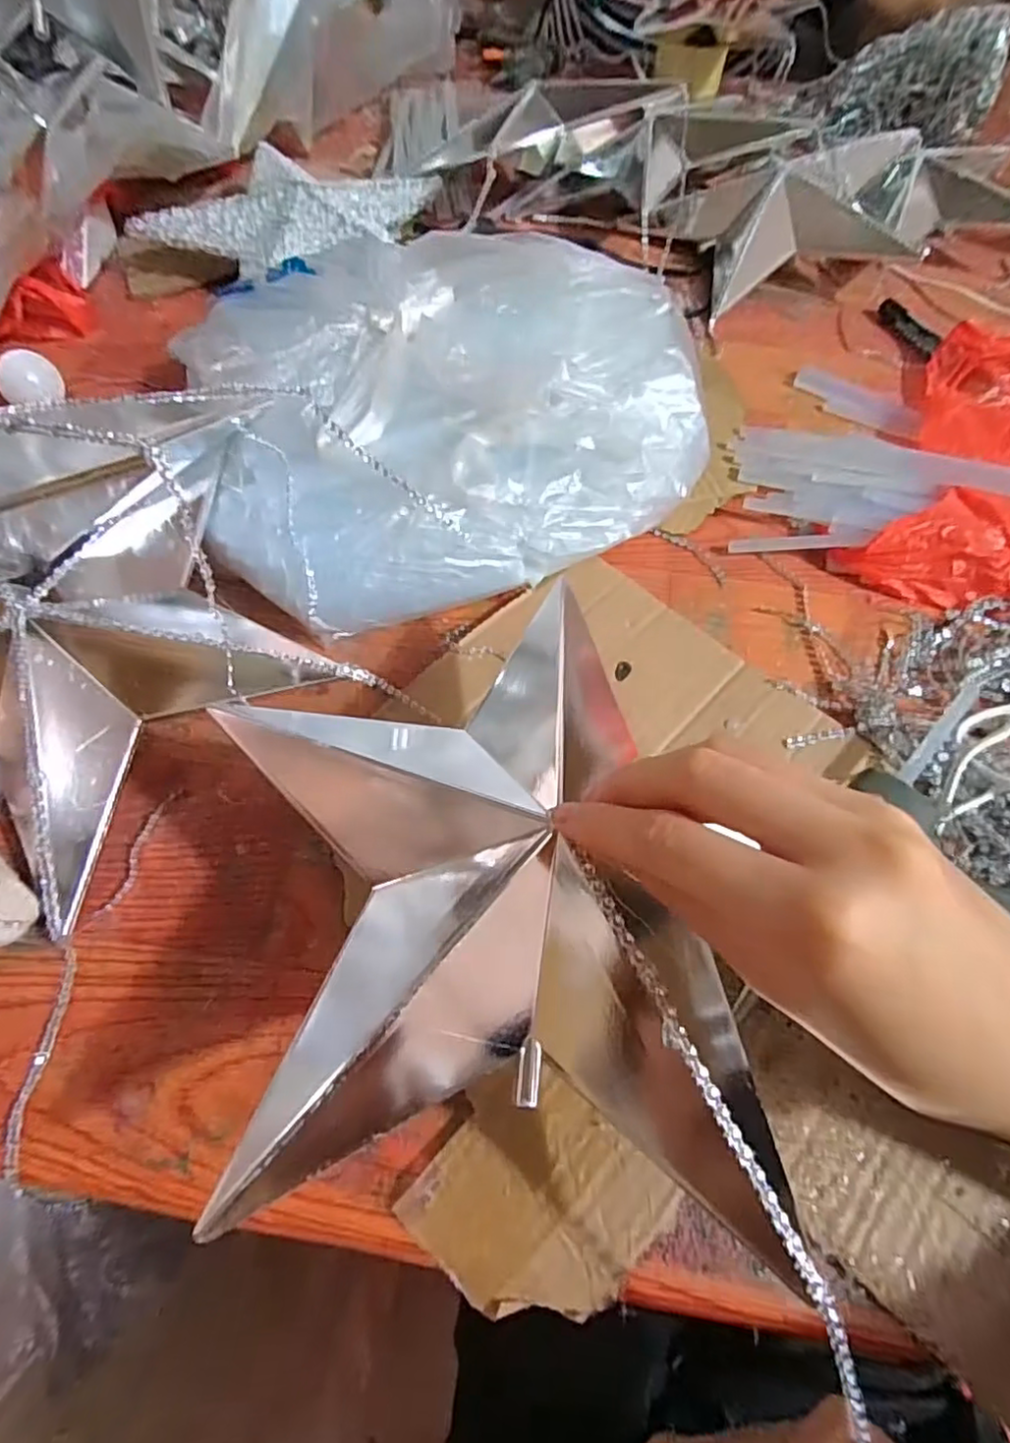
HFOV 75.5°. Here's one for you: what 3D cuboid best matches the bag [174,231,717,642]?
[{"bbox_3d":[-0.032,-0.182,0.392,0.287,0.096,0.225,-18,61,-12],"label":"bag"}]

